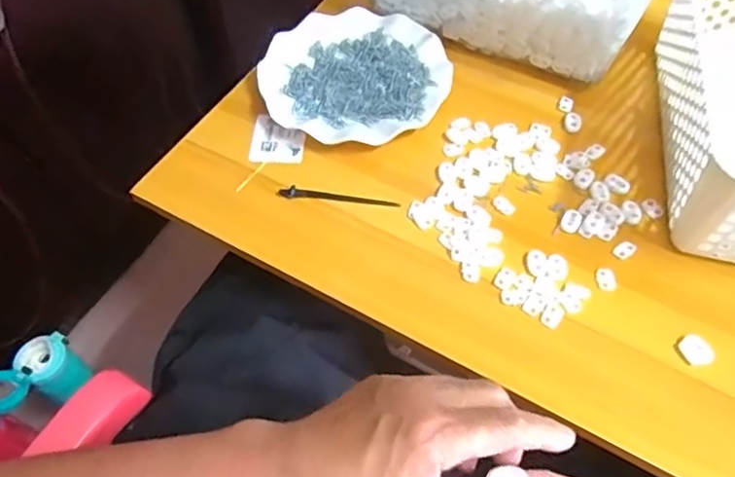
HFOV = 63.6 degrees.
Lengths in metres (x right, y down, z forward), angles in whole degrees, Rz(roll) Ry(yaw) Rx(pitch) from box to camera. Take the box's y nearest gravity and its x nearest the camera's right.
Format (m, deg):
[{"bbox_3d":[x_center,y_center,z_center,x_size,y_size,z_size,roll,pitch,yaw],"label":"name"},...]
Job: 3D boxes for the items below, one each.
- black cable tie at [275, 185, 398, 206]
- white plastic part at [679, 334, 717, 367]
[{"bbox_3d":[-0.026,-0.036,0.519,0.106,0.008,0.008,7,57,4],"label":"black cable tie"},{"bbox_3d":[0.242,0.082,0.437,0.018,0.010,0.023,-20,59,-13],"label":"white plastic part"}]

